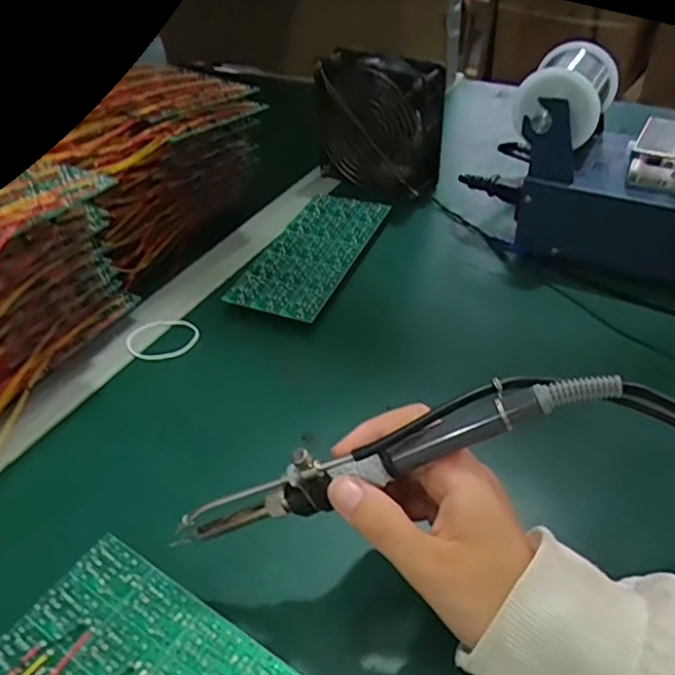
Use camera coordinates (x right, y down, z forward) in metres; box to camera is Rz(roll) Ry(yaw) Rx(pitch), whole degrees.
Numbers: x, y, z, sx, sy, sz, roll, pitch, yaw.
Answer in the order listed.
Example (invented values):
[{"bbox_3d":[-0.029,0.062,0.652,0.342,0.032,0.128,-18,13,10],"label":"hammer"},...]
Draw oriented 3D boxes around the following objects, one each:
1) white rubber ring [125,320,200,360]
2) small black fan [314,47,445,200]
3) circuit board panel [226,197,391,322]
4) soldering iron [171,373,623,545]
[{"bbox_3d":[-0.131,0.001,0.458,0.053,0.006,0.040,-15,41,-11],"label":"white rubber ring"},{"bbox_3d":[0.037,-0.205,0.578,0.126,0.117,0.045,25,48,21],"label":"small black fan"},{"bbox_3d":[-0.021,-0.073,0.512,0.075,0.005,0.165,16,47,19],"label":"circuit board panel"},{"bbox_3d":[0.013,0.047,0.260,0.201,0.032,0.025,-25,41,12],"label":"soldering iron"}]

